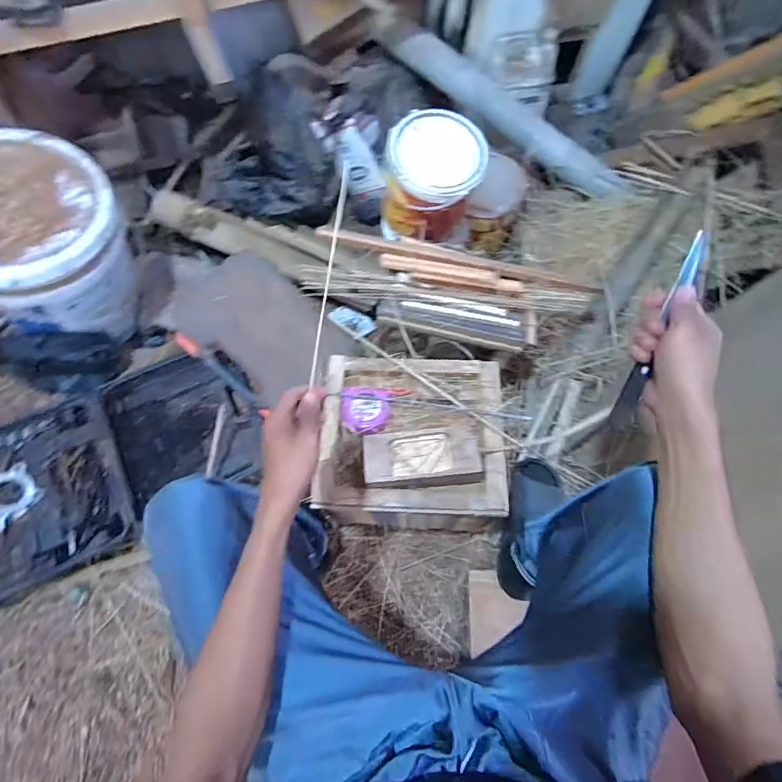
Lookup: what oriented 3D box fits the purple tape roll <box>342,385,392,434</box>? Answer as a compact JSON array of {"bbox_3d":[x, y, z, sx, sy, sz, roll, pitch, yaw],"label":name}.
[{"bbox_3d":[-0.038,0.029,0.727,0.080,0.018,0.086,1,67,-1],"label":"purple tape roll"}]

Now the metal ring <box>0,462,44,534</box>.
[{"bbox_3d":[-0.707,0.195,0.836,0.090,0.009,0.095,-39,84,-25],"label":"metal ring"}]

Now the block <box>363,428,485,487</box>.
[{"bbox_3d":[0.046,0.098,0.668,0.172,0.039,0.081,-3,67,-3],"label":"block"}]

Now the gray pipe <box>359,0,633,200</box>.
[{"bbox_3d":[0.240,-0.716,1.097,0.785,0.084,0.087,35,70,-1],"label":"gray pipe"}]

